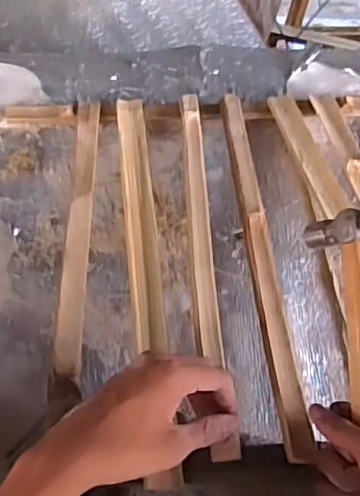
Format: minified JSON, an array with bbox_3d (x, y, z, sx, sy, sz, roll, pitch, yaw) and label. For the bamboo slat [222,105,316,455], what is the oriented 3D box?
[{"bbox_3d":[0.085,-0.014,0.657,0.027,0.011,0.506,-1,48,-4],"label":"bamboo slat"}]

